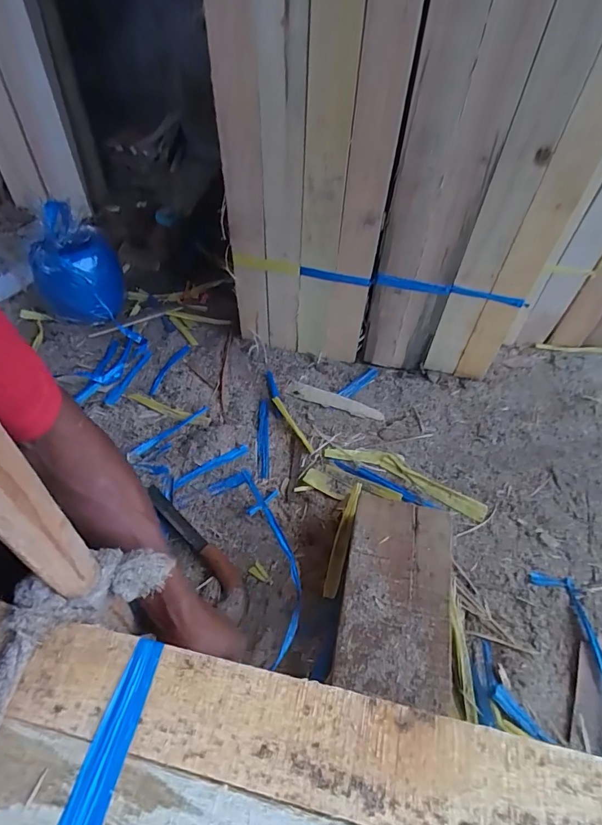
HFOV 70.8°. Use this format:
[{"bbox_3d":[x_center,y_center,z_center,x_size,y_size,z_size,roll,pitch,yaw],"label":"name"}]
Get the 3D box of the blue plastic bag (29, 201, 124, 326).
[{"bbox_3d":[-0.488,-0.301,0.898,0.172,0.221,0.140,1,50,-4],"label":"blue plastic bag"}]

